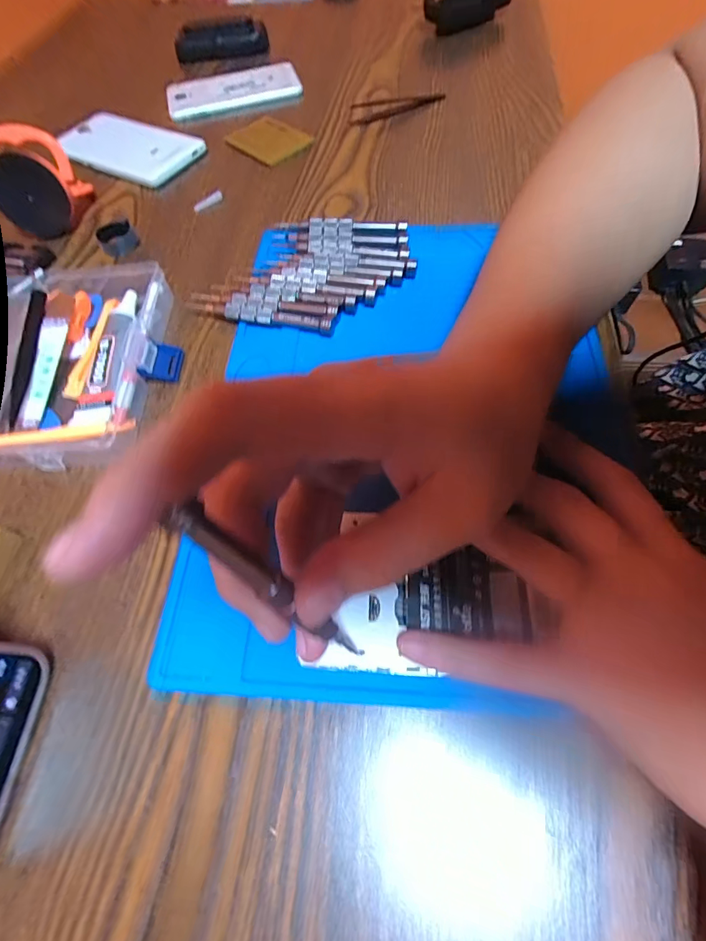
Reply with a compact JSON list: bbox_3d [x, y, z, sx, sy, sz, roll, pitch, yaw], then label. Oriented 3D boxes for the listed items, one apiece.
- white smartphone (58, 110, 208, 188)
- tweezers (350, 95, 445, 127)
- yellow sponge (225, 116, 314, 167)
[{"bbox_3d":[-0.221,-0.318,0.404,0.146,0.011,0.077,26,67,16],"label":"white smartphone"},{"bbox_3d":[0.043,-0.364,0.408,0.103,0.015,0.015,-20,63,-7],"label":"tweezers"},{"bbox_3d":[-0.083,-0.319,0.397,0.050,0.006,0.077,-42,67,-17],"label":"yellow sponge"}]

